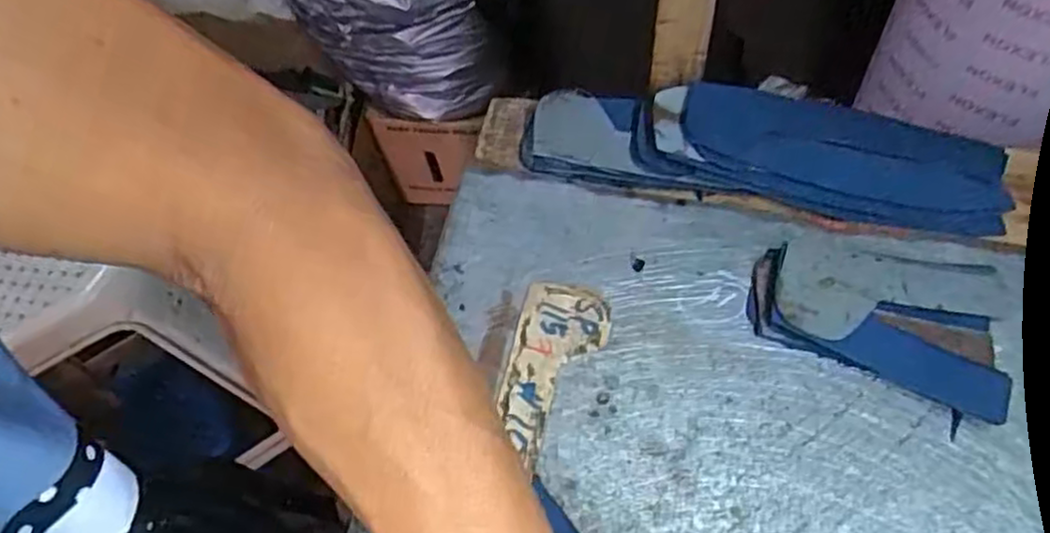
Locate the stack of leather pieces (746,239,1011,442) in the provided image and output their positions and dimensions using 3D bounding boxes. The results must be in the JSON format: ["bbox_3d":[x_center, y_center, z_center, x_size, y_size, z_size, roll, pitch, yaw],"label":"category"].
[{"bbox_3d":[0.214,0.033,0.437,0.143,0.022,0.096,9,61,9],"label":"stack of leather pieces"}]

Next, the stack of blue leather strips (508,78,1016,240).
[{"bbox_3d":[0.162,-0.087,0.500,0.327,0.040,0.084,10,61,9],"label":"stack of blue leather strips"}]

